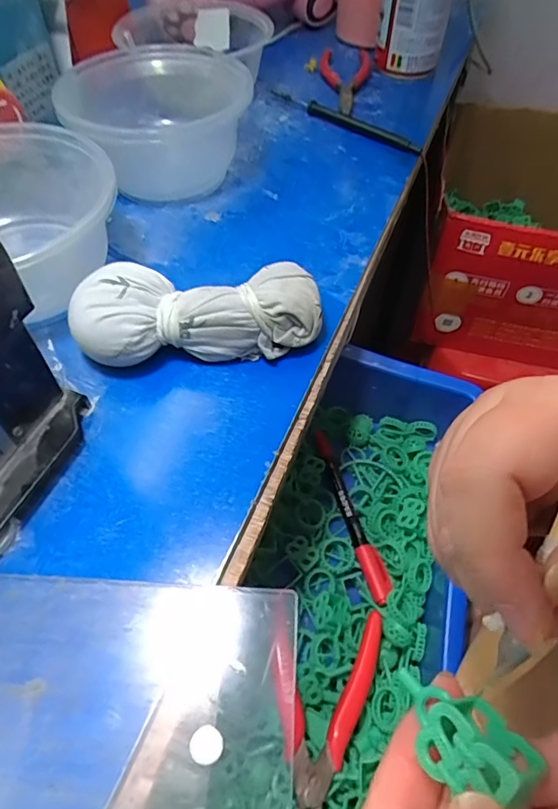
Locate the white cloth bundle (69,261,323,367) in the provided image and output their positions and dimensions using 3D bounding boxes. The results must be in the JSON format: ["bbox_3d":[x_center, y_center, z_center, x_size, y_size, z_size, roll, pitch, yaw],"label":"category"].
[{"bbox_3d":[-0.044,-0.050,0.284,0.131,0.043,0.044,-7,55,-7],"label":"white cloth bundle"}]

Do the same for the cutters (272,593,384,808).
[{"bbox_3d":[0.031,0.178,0.302,0.071,0.026,0.108,3,55,0],"label":"cutters"}]

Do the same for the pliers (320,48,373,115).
[{"bbox_3d":[0.063,-0.317,0.494,0.049,0.014,0.138,8,55,4],"label":"pliers"}]

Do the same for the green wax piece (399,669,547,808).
[{"bbox_3d":[0.046,0.083,0.129,0.033,0.019,0.018,-8,64,45],"label":"green wax piece"}]

